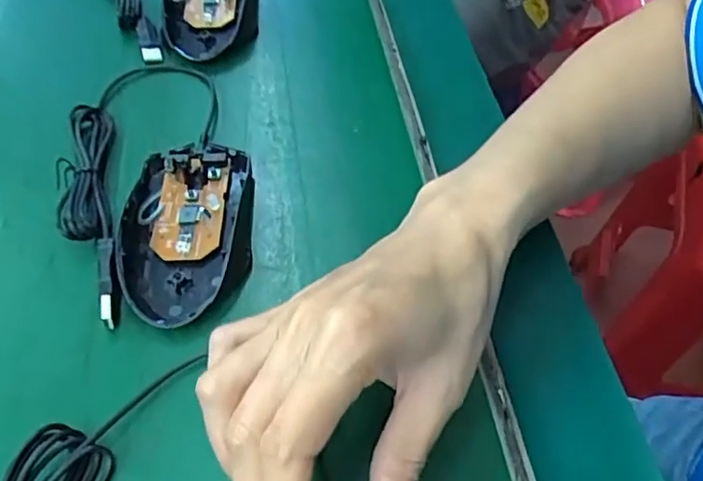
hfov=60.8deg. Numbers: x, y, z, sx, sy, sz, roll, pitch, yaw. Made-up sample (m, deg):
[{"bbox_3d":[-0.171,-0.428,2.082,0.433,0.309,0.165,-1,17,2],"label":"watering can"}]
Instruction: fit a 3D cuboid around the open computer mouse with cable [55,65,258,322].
[{"bbox_3d":[-0.112,-0.040,0.339,0.099,0.018,0.196,-15,55,-10],"label":"open computer mouse with cable"}]

